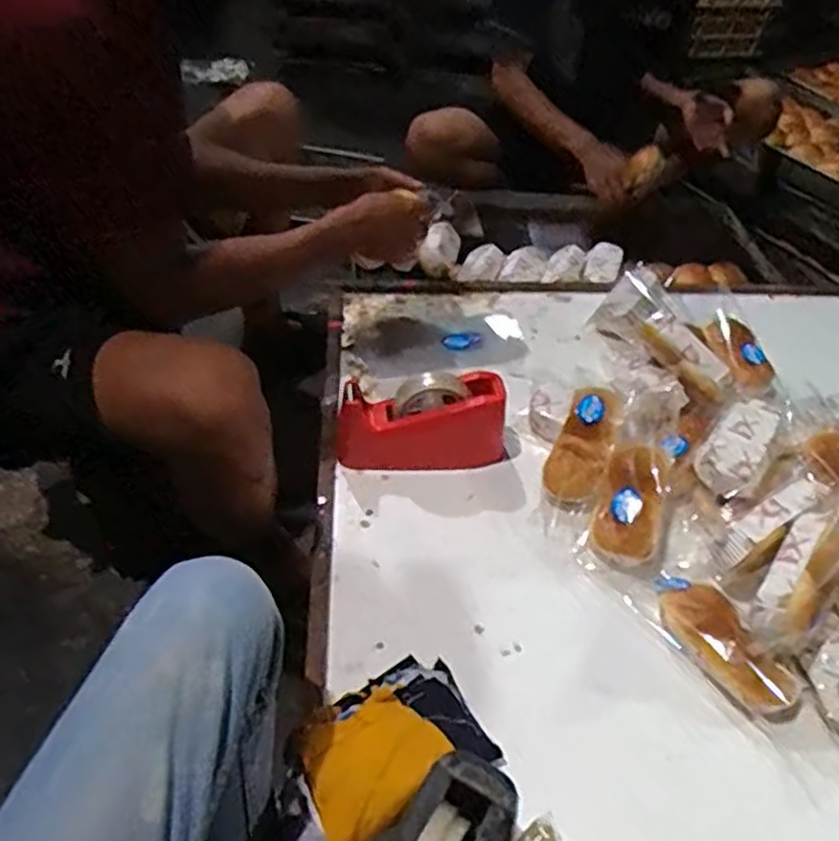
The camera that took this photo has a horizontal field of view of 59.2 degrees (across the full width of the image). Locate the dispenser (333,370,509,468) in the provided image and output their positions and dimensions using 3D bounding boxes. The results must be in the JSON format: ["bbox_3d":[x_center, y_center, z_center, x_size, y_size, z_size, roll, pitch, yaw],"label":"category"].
[{"bbox_3d":[0.001,0.003,0.909,0.204,0.108,0.070,-2,46,-8],"label":"dispenser"}]

